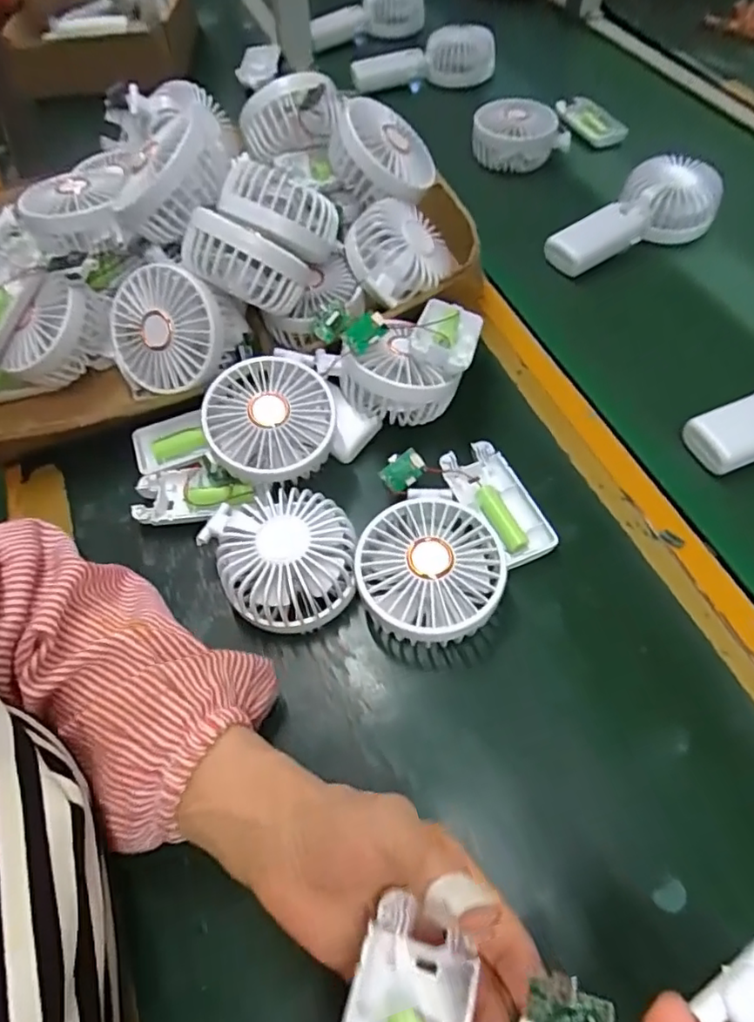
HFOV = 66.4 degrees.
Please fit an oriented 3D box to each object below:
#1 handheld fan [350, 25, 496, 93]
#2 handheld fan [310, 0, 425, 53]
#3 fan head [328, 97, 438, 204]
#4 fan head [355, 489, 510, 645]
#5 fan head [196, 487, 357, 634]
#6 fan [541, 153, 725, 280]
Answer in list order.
[{"bbox_3d":[0.058,-0.561,0.714,0.176,0.041,0.071,-1,58,0],"label":"handheld fan"},{"bbox_3d":[-0.012,-0.675,0.785,0.179,0.050,0.042,-22,60,-13],"label":"handheld fan"},{"bbox_3d":[0.006,-0.289,0.467,0.084,0.036,0.081,42,61,-9],"label":"fan head"},{"bbox_3d":[0.032,0.038,0.347,0.089,0.040,0.085,0,58,1],"label":"fan head"},{"bbox_3d":[-0.058,0.029,0.364,0.080,0.050,0.093,-26,61,-14],"label":"fan head"},{"bbox_3d":[0.241,-0.270,0.535,0.166,0.046,0.084,-36,64,-20],"label":"fan"}]

